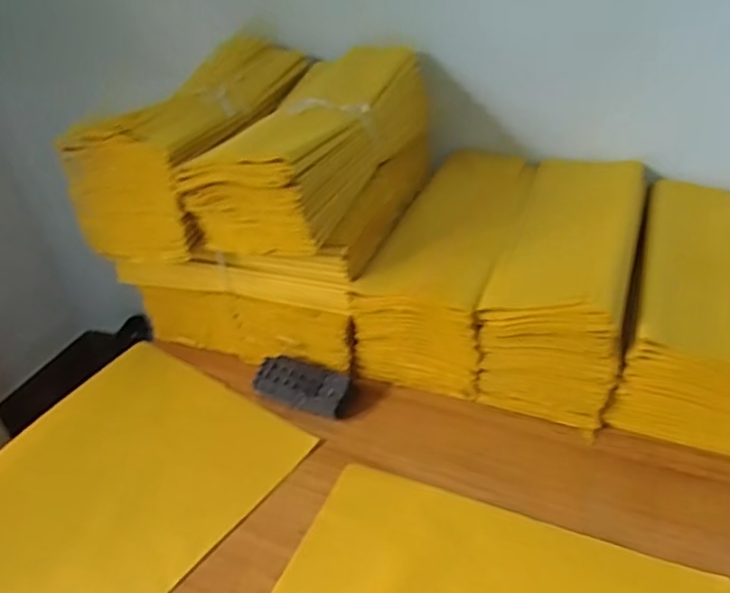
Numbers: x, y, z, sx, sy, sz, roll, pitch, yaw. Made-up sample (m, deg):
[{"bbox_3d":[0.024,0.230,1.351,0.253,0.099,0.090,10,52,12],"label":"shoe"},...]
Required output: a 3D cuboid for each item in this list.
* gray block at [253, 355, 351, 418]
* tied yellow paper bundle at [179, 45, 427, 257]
[{"bbox_3d":[-0.069,0.096,0.649,0.102,0.027,0.050,10,39,23],"label":"gray block"},{"bbox_3d":[-0.045,-0.171,0.676,0.141,0.106,0.312,12,40,26],"label":"tied yellow paper bundle"}]

